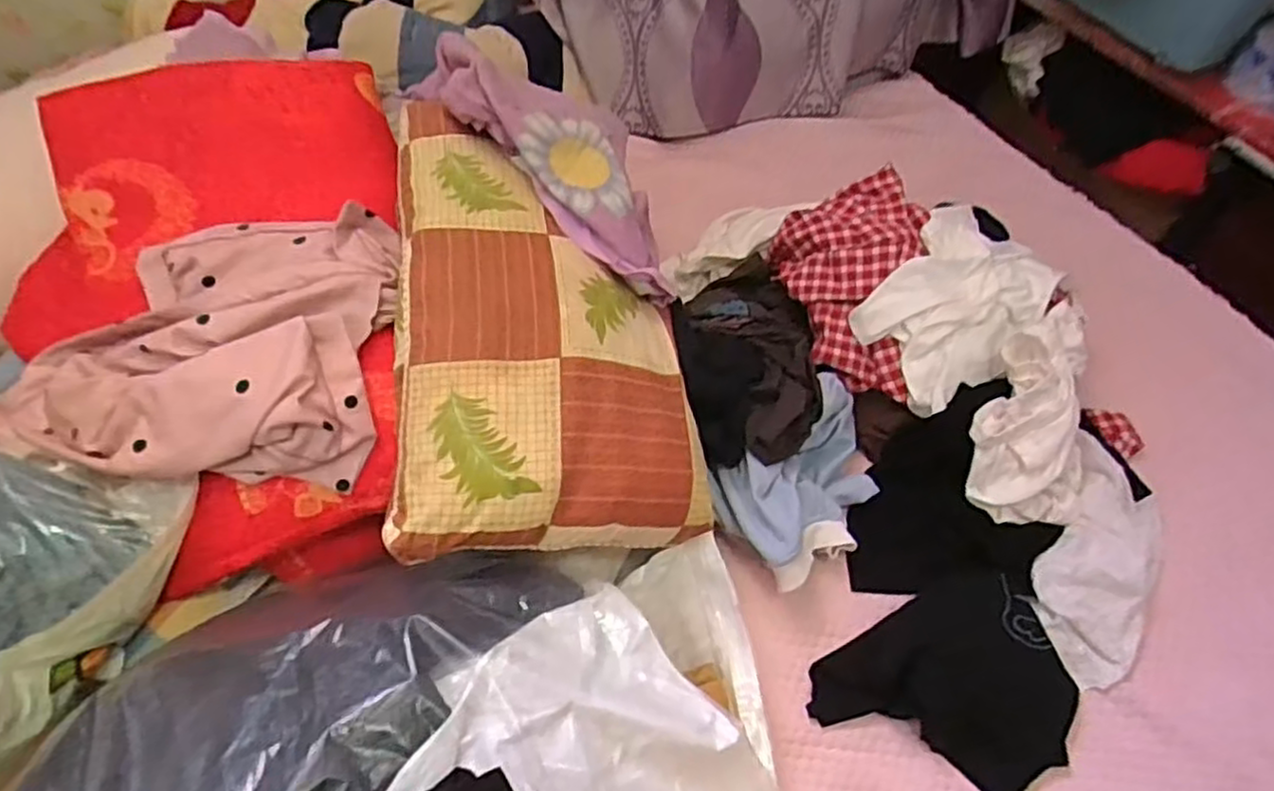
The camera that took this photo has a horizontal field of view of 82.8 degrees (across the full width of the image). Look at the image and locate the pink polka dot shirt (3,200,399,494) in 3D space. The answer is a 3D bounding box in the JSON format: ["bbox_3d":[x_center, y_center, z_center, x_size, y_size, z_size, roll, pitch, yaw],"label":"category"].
[{"bbox_3d":[-0.465,-0.063,0.769,0.396,0.094,0.309,0,56,-2],"label":"pink polka dot shirt"}]

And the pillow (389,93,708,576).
[{"bbox_3d":[-0.115,-0.098,0.820,0.308,0.155,0.545,-8,57,-7],"label":"pillow"}]

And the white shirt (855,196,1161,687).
[{"bbox_3d":[0.475,0.021,0.897,0.285,0.095,0.617,-13,74,-11],"label":"white shirt"}]

